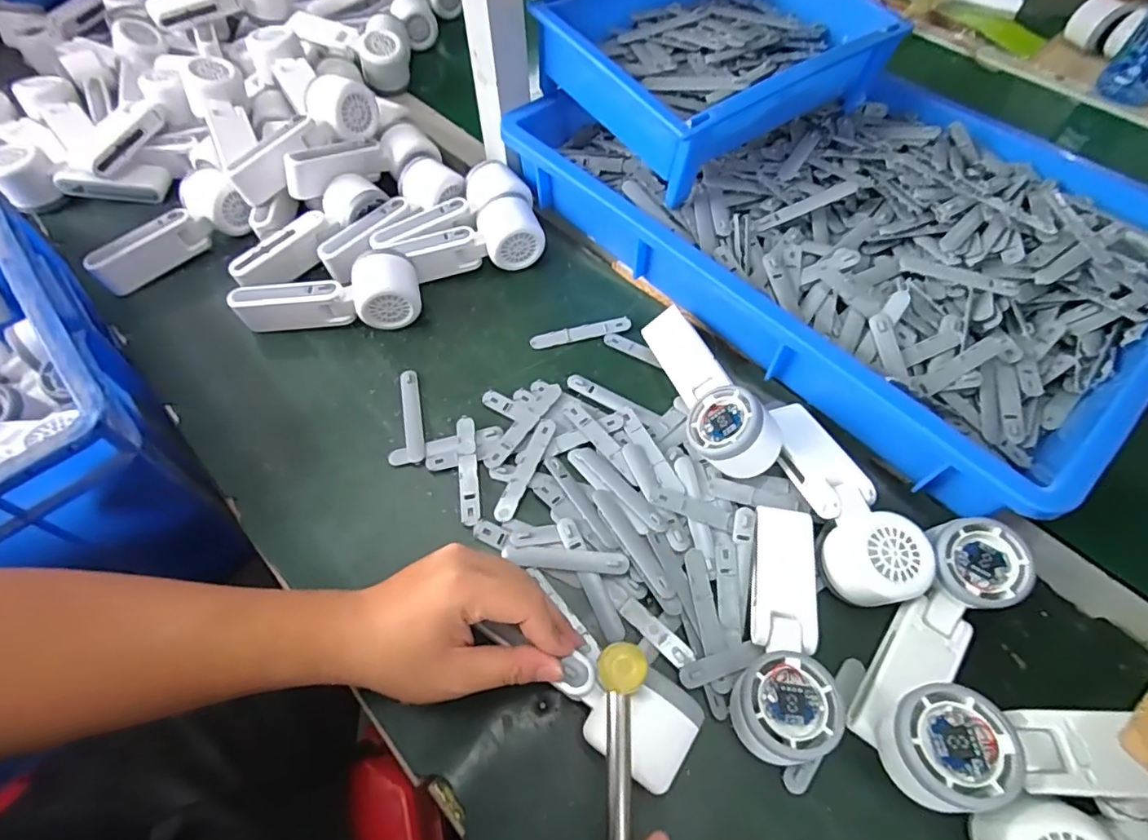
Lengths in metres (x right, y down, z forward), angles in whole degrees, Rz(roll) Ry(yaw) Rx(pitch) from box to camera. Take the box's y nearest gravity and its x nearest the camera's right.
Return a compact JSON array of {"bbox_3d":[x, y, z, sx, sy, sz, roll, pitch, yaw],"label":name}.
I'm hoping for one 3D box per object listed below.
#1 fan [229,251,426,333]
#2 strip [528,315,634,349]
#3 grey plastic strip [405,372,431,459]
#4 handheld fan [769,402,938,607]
[{"bbox_3d":[-0.232,-0.114,0.534,0.171,0.058,0.053,-4,58,-3],"label":"fan"},{"bbox_3d":[0.007,-0.083,0.536,0.097,0.005,0.016,-12,59,-7],"label":"strip"},{"bbox_3d":[-0.147,-0.003,0.494,0.029,0.006,0.093,-8,59,-5],"label":"grey plastic strip"},{"bbox_3d":[0.199,0.053,0.417,0.061,0.041,0.161,-8,59,-5],"label":"handheld fan"}]

